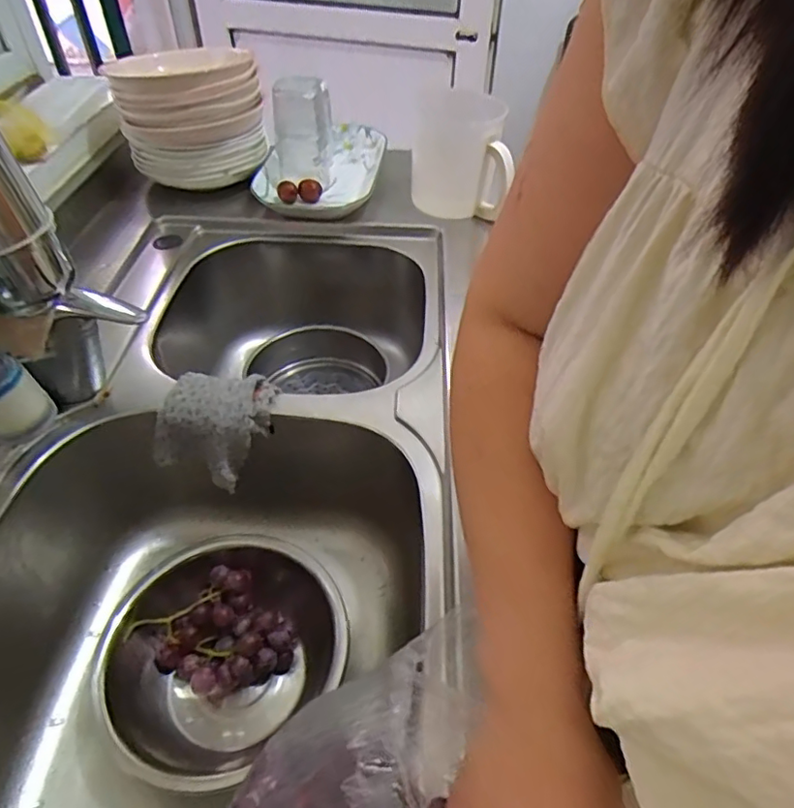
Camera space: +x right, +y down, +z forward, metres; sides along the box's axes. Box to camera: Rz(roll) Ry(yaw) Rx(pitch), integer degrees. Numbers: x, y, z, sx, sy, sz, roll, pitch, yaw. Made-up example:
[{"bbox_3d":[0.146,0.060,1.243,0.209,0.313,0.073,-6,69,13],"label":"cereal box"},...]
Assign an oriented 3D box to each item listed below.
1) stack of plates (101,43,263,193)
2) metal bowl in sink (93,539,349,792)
[{"bbox_3d":[-0.294,-0.416,0.828,0.190,0.149,0.165,-14,48,-15],"label":"stack of plates"},{"bbox_3d":[-0.164,0.231,0.546,0.219,0.073,0.195,-35,56,-30],"label":"metal bowl in sink"}]

